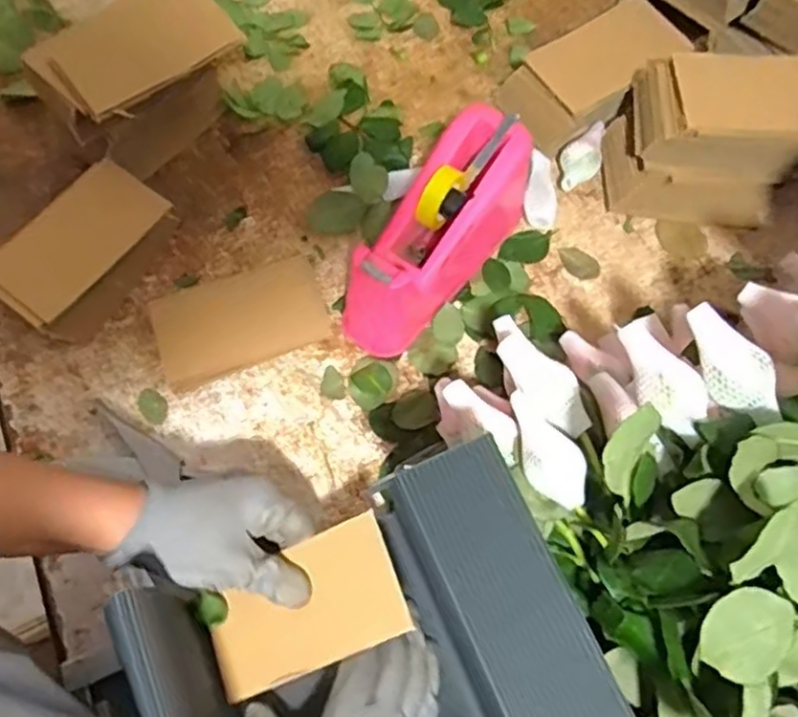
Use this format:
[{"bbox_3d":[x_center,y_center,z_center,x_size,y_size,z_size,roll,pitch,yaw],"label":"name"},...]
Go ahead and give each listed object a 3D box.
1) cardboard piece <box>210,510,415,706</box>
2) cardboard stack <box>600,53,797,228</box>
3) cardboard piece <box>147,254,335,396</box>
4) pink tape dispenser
[{"bbox_3d":[-0.063,0.166,0.474,0.131,0.010,0.078,-26,69,8],"label":"cardboard piece"},{"bbox_3d":[0.282,-0.193,0.626,0.180,0.113,0.099,5,70,1],"label":"cardboard stack"},{"bbox_3d":[-0.138,-0.033,0.618,0.144,0.009,0.089,-22,72,-8],"label":"cardboard piece"},{"bbox_3d":[0.034,-0.105,0.591,0.071,0.102,0.206,36,74,11],"label":"pink tape dispenser"}]

